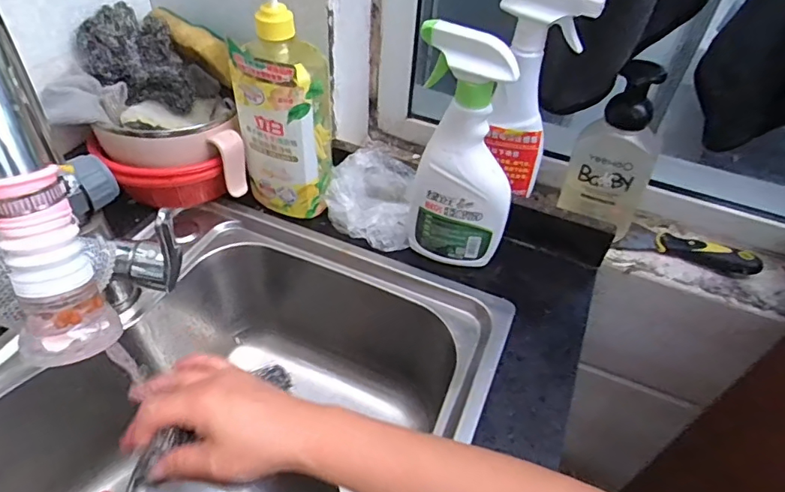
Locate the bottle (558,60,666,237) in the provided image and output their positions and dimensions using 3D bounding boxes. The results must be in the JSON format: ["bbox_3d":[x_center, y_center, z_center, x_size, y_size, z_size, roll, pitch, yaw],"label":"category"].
[{"bbox_3d":[0.260,-0.111,0.571,0.091,0.192,0.092,33,51,25],"label":"bottle"}]

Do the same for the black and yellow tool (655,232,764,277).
[{"bbox_3d":[0.369,0.008,0.589,0.107,0.024,0.028,24,48,17],"label":"black and yellow tool"}]

